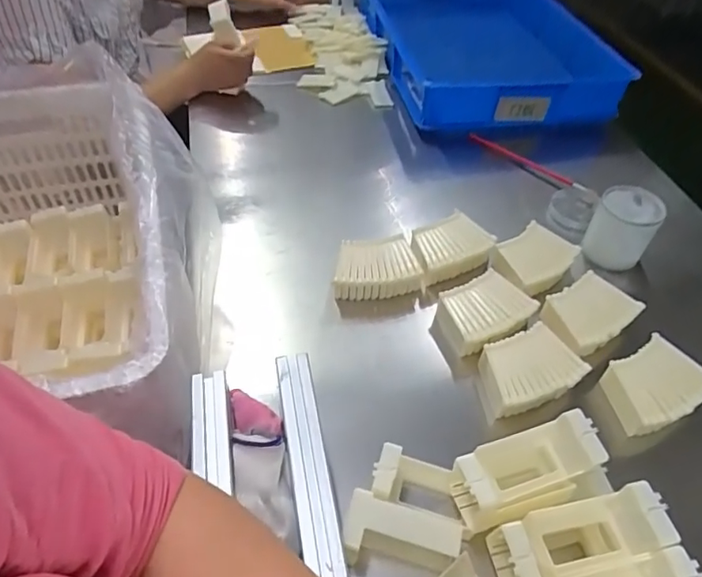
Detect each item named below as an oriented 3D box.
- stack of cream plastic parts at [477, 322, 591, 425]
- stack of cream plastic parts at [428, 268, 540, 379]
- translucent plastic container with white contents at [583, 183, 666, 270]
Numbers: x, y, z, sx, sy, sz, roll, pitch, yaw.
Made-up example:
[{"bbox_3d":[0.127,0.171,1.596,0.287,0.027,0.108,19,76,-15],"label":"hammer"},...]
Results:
[{"bbox_3d":[0.192,0.101,0.613,0.110,0.067,0.086,-17,51,-18],"label":"stack of cream plastic parts"},{"bbox_3d":[0.160,0.042,0.678,0.126,0.076,0.089,-22,53,-21],"label":"stack of cream plastic parts"},{"bbox_3d":[0.383,-0.086,0.757,0.081,0.094,0.071,25,51,19],"label":"translucent plastic container with white contents"}]

